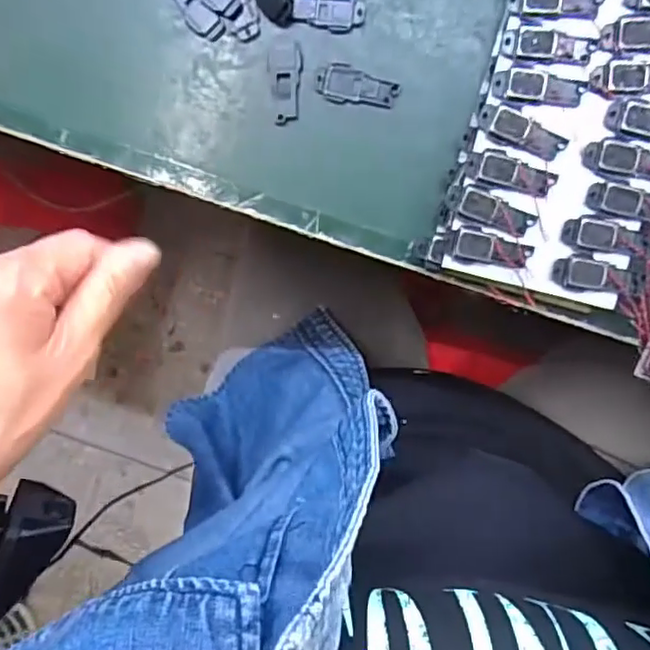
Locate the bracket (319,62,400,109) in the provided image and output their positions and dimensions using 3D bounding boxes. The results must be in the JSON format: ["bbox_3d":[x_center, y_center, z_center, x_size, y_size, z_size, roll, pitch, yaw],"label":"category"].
[{"bbox_3d":[0.016,-0.115,0.296,0.039,0.004,0.016,13,97,5],"label":"bracket"}]

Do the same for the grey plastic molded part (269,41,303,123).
[{"bbox_3d":[-0.019,-0.119,0.299,0.016,0.004,0.038,-6,96,7],"label":"grey plastic molded part"}]

